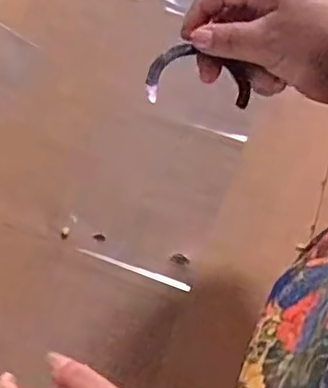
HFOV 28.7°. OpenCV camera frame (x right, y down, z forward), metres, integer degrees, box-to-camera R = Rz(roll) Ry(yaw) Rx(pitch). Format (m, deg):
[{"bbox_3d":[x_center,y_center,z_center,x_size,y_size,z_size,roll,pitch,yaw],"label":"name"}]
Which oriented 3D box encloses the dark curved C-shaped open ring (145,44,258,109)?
[{"bbox_3d":[0.022,-0.068,0.382,0.061,0.009,0.041,14,72,1],"label":"dark curved C-shaped open ring"}]

